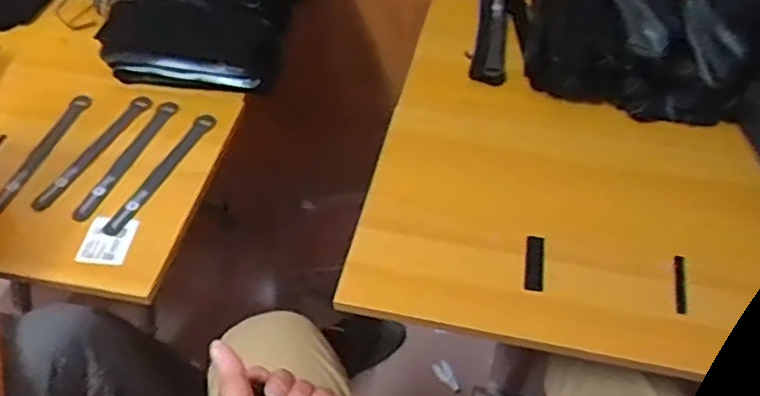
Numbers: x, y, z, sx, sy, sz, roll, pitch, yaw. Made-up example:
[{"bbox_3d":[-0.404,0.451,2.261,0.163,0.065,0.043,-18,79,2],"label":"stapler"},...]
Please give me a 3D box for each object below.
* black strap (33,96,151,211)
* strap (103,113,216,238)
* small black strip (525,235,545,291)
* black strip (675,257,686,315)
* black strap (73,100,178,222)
[{"bbox_3d":[-0.334,-0.058,0.790,0.027,0.008,0.196,20,52,10],"label":"black strap"},{"bbox_3d":[-0.249,-0.030,0.774,0.021,0.010,0.197,18,51,14],"label":"strap"},{"bbox_3d":[0.159,0.066,0.686,0.017,0.004,0.067,10,51,5],"label":"small black strip"},{"bbox_3d":[0.300,0.084,0.672,0.010,0.007,0.070,11,50,9],"label":"black strip"},{"bbox_3d":[-0.295,-0.046,0.786,0.025,0.012,0.194,16,51,13],"label":"black strap"}]

